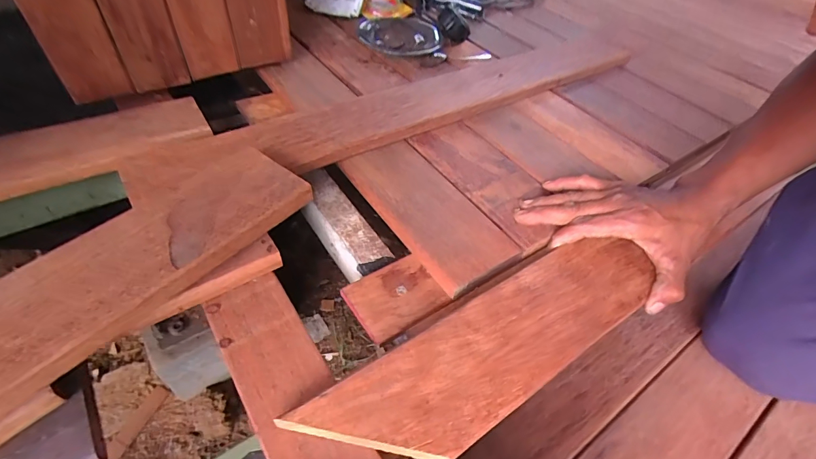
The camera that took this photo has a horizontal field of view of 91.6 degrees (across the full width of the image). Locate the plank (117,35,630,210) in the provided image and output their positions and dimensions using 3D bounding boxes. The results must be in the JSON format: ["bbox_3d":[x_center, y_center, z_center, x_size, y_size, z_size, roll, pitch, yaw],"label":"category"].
[{"bbox_3d":[0.048,-0.180,0.546,0.764,0.033,0.095,-23,55,-25],"label":"plank"}]

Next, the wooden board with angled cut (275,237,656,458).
[{"bbox_3d":[0.079,0.091,0.336,0.335,0.023,0.100,-22,54,-24],"label":"wooden board with angled cut"}]

